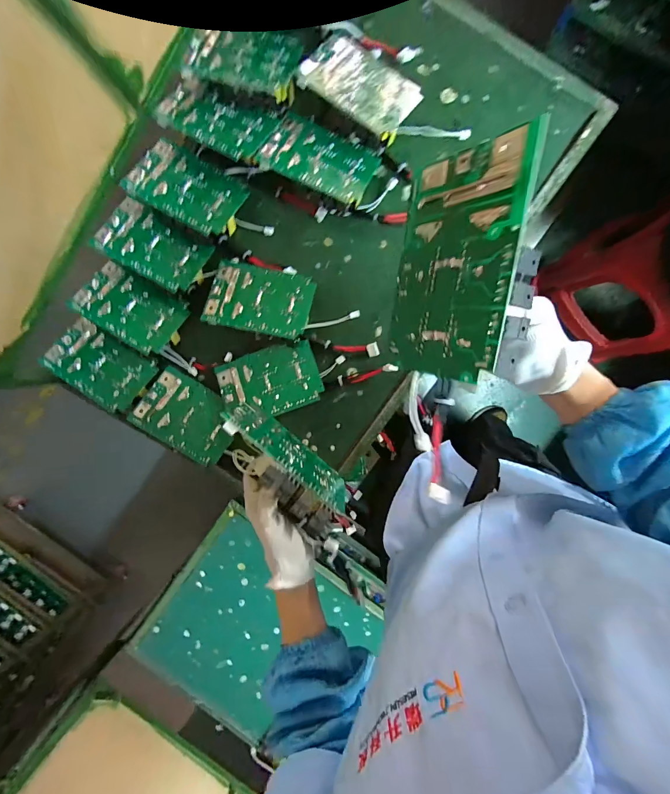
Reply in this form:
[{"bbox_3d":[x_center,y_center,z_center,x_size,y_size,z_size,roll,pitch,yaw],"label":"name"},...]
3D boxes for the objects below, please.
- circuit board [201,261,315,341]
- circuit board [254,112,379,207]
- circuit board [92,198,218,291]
[{"bbox_3d":[-0.120,-0.158,0.574,0.162,0.012,0.111,12,78,4],"label":"circuit board"},{"bbox_3d":[-0.020,-0.368,0.551,0.165,0.036,0.132,28,73,2],"label":"circuit board"},{"bbox_3d":[-0.291,-0.243,0.573,0.156,0.015,0.107,26,76,-2],"label":"circuit board"}]

